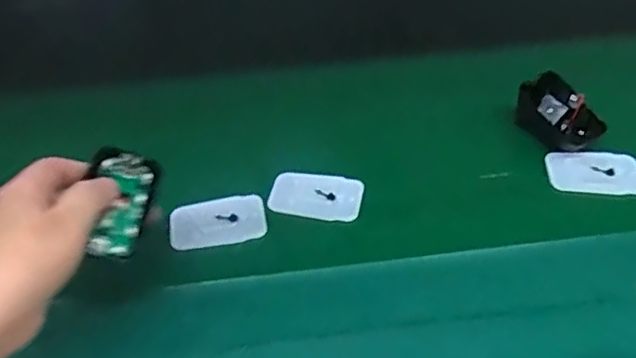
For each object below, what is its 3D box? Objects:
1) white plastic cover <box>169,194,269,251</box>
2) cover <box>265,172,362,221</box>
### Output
[{"bbox_3d":[-0.074,0.032,0.441,0.069,0.011,0.040,-10,45,-8],"label":"white plastic cover"},{"bbox_3d":[-0.001,0.013,0.460,0.071,0.010,0.046,7,45,9],"label":"cover"}]

